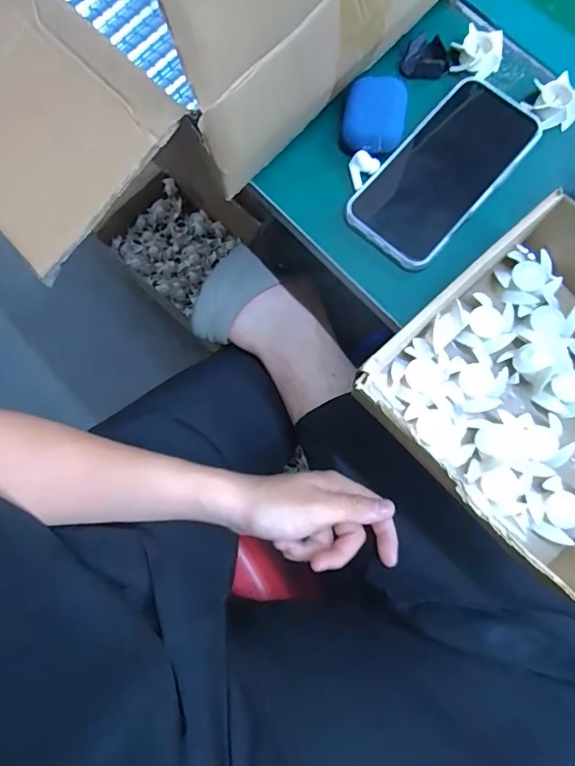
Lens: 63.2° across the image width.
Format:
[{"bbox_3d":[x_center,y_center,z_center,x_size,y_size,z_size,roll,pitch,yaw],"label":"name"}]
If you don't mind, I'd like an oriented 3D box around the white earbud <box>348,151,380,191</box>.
[{"bbox_3d":[0.064,-0.179,0.393,0.023,0.020,0.020,-15,78,-2],"label":"white earbud"}]

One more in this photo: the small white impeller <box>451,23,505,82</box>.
[{"bbox_3d":[0.163,-0.285,0.402,0.044,0.017,0.039,11,79,4],"label":"small white impeller"}]

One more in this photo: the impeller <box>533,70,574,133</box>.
[{"bbox_3d":[0.227,-0.235,0.396,0.038,0.025,0.041,-10,78,-1],"label":"impeller"}]

